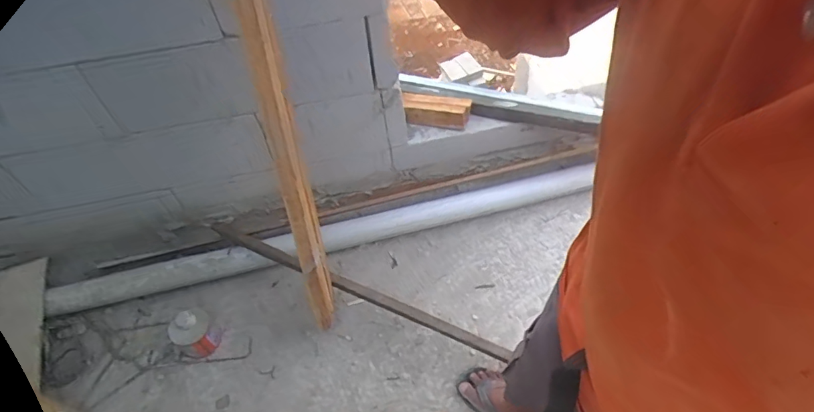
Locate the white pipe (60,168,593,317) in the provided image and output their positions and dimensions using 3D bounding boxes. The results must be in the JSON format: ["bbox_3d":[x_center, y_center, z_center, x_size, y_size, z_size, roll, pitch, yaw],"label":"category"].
[{"bbox_3d":[-0.187,0.081,1.414,1.553,0.095,0.084,-15,53,-6],"label":"white pipe"}]

